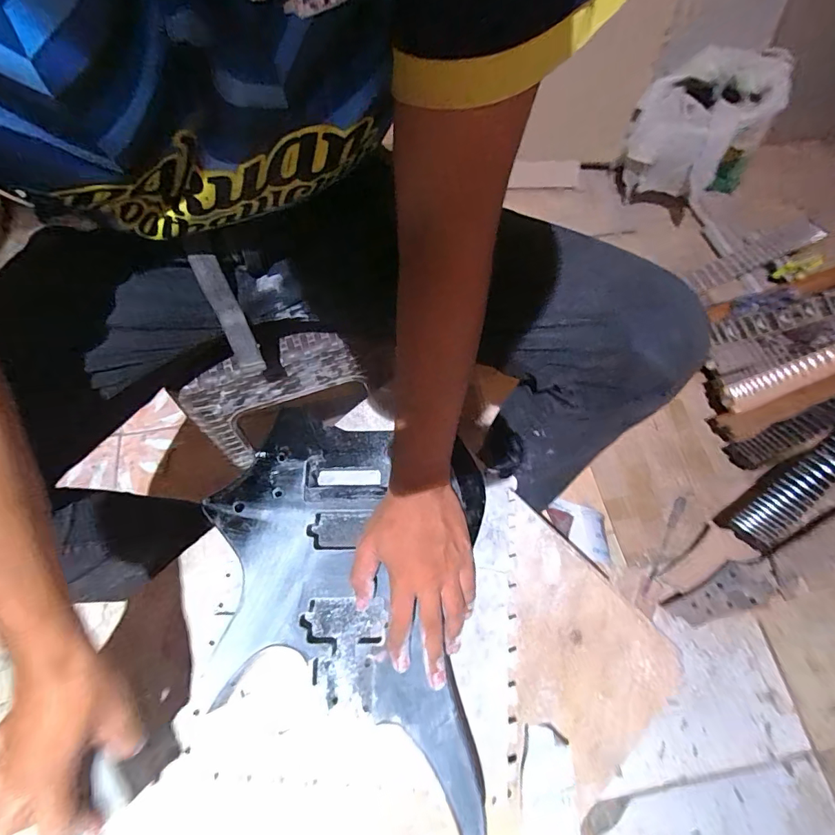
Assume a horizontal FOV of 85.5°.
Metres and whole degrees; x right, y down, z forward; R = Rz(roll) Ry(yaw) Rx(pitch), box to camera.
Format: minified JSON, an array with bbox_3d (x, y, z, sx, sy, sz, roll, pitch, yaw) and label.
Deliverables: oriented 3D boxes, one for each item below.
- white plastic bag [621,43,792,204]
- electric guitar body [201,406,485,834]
[{"bbox_3d":[0.647,-0.672,1.066,0.268,0.255,0.238,31,71,14],"label":"white plastic bag"},{"bbox_3d":[-0.071,0.170,0.446,0.262,0.043,0.366,2,67,2],"label":"electric guitar body"}]

